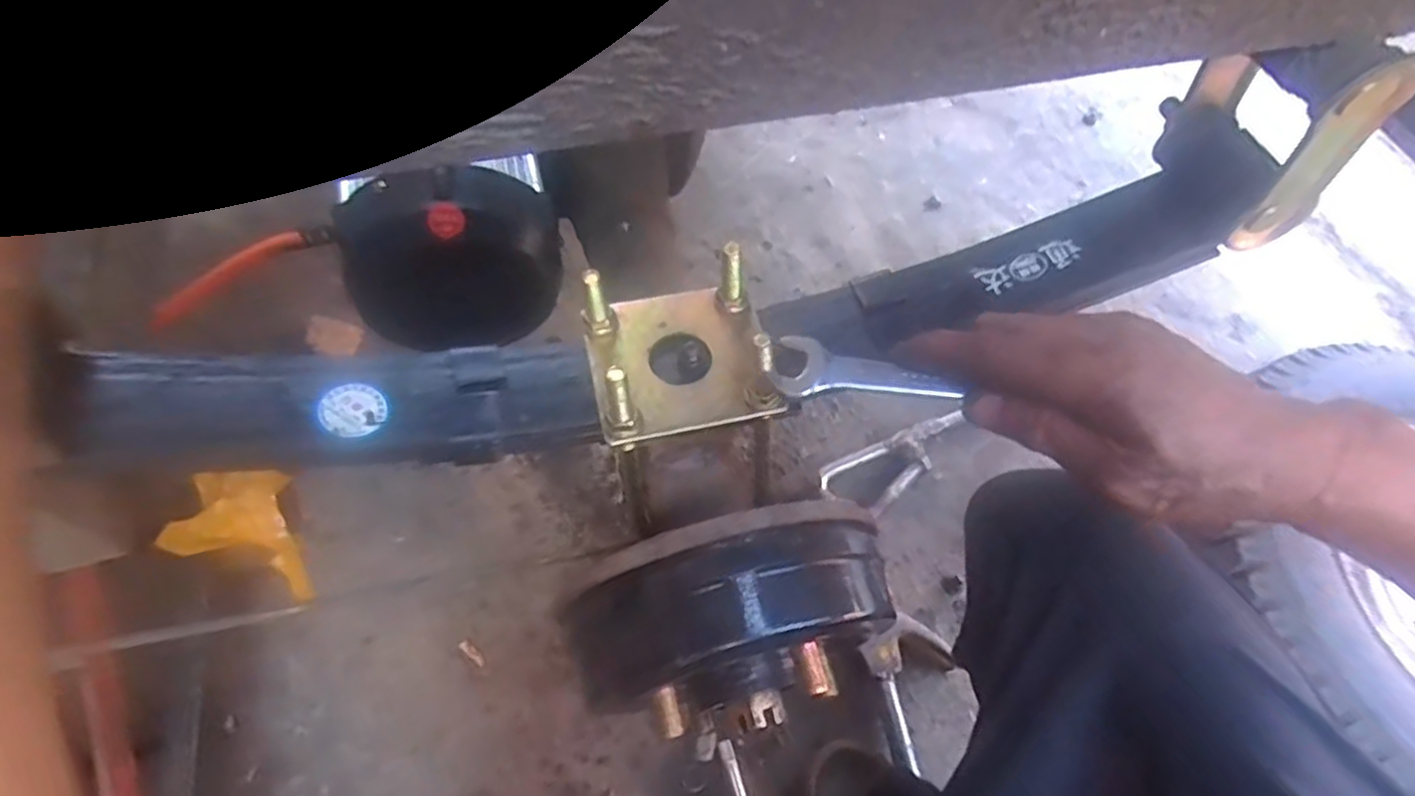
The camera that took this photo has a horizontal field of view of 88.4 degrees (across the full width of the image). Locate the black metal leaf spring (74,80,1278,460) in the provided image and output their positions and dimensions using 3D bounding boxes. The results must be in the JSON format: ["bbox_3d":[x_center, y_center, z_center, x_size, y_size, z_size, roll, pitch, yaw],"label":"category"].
[{"bbox_3d":[0.007,-0.038,0.319,0.513,0.079,0.071,-15,64,-11],"label":"black metal leaf spring"}]

